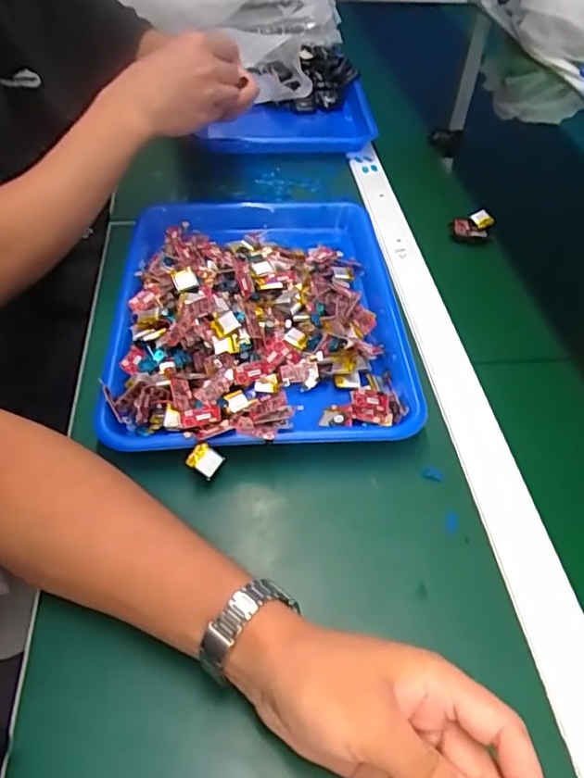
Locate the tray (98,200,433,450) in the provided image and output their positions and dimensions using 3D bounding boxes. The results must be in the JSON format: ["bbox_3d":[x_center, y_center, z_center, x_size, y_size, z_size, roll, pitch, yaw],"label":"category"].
[{"bbox_3d":[-0.030,-0.080,0.541,0.266,0.045,0.345,-2,47,-4],"label":"tray"}]

